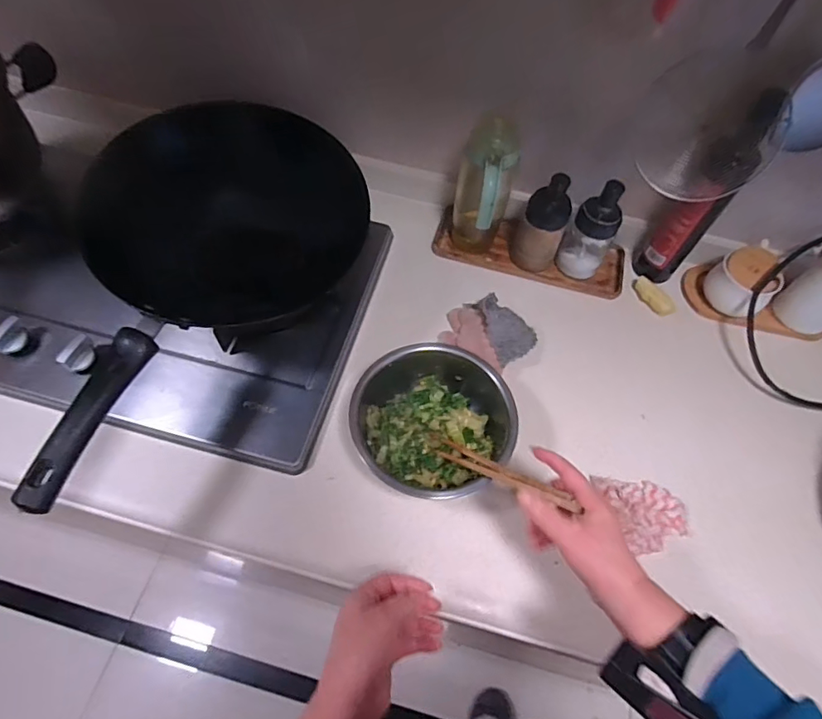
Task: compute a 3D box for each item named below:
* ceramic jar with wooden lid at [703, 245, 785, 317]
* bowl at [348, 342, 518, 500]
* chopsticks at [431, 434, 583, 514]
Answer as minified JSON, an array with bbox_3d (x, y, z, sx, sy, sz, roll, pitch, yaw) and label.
[{"bbox_3d":[0.470,-0.105,0.717,0.062,0.090,0.078,-24,63,-17],"label":"ceramic jar with wooden lid"},{"bbox_3d":[0.023,0.067,0.596,0.178,0.083,0.164,1,59,-2],"label":"bowl"},{"bbox_3d":[0.087,0.112,0.514,0.020,0.018,0.190,-40,27,-23],"label":"chopsticks"}]

